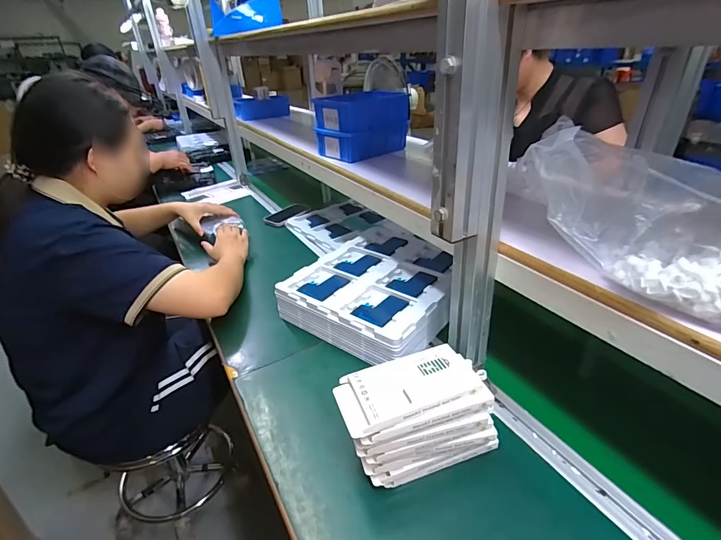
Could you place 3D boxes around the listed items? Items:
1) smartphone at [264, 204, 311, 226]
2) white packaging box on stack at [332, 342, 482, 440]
[{"bbox_3d":[-0.228,-0.175,1.219,0.085,0.013,0.157,17,36,31],"label":"smartphone"},{"bbox_3d":[0.054,0.131,0.446,0.158,0.015,0.079,-13,32,-16],"label":"white packaging box on stack"}]

